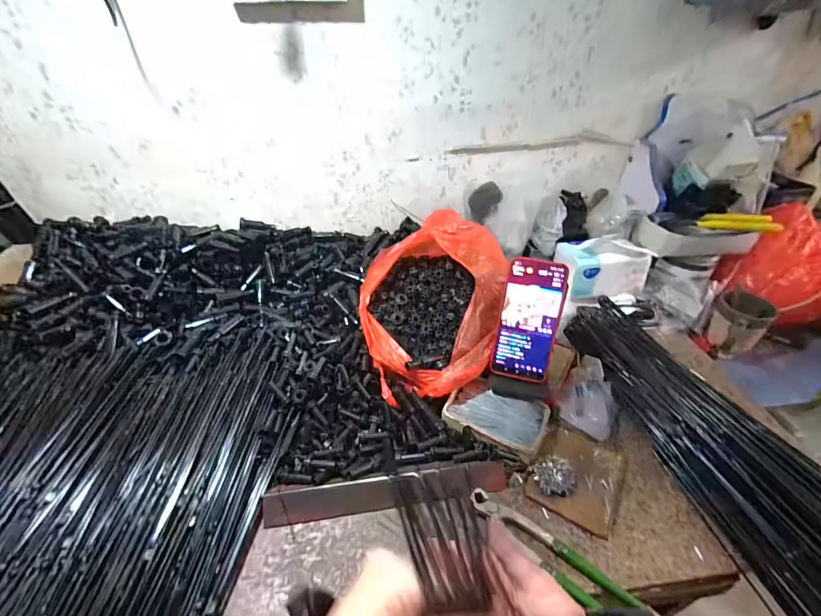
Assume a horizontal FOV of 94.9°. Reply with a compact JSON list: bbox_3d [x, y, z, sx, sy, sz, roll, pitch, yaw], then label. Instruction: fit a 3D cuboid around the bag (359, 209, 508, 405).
[{"bbox_3d":[0.030,-0.014,0.570,0.205,0.140,0.274,11,46,8],"label":"bag"}]

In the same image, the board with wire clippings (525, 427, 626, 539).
[{"bbox_3d":[0.209,0.209,0.473,0.096,0.013,0.119,26,50,19],"label":"board with wire clippings"}]

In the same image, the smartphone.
[{"bbox_3d":[0.160,0.017,0.510,0.079,0.161,0.008,11,9,13],"label":"smartphone"}]

